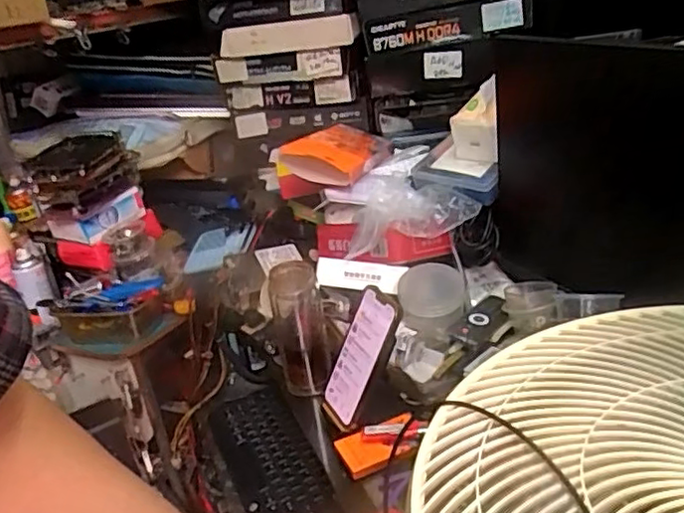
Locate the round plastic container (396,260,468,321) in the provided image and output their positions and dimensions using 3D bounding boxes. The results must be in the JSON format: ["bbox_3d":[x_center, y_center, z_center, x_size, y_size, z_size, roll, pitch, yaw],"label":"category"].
[{"bbox_3d":[0.115,0.045,0.820,0.083,0.025,0.083,-9,48,10],"label":"round plastic container"}]

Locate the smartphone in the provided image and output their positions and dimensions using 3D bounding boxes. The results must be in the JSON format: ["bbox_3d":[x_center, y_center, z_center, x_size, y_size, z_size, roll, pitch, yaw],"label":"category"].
[{"bbox_3d":[0.021,0.124,0.760,0.016,0.166,0.070,15,11,-32],"label":"smartphone"}]

